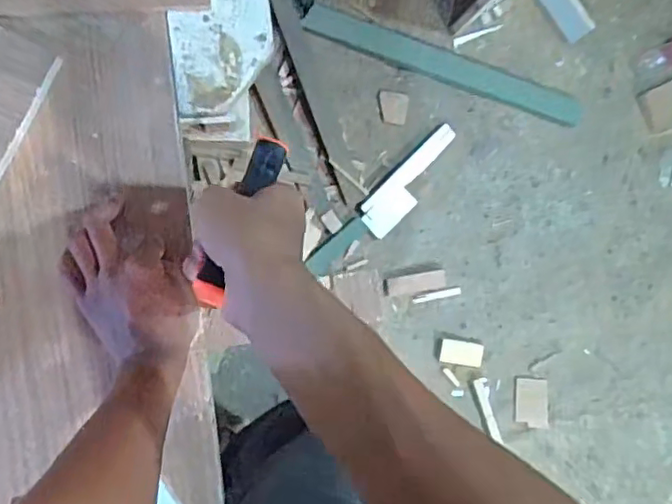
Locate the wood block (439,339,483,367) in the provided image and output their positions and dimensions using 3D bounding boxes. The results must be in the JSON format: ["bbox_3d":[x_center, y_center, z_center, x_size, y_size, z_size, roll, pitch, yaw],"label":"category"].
[{"bbox_3d":[0.278,0.225,1.323,0.092,0.020,0.052,10,88,-10],"label":"wood block"}]

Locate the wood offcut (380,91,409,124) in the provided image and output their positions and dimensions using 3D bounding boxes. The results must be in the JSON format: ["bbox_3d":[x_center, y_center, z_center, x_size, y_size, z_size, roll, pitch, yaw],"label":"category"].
[{"bbox_3d":[0.124,-0.313,1.295,0.061,0.006,0.067,7,88,-10],"label":"wood offcut"}]

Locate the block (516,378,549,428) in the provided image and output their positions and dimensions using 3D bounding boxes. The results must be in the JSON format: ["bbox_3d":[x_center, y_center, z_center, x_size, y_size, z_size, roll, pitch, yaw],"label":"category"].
[{"bbox_3d":[0.446,0.342,1.353,0.072,0.016,0.105,2,89,-10],"label":"block"}]

